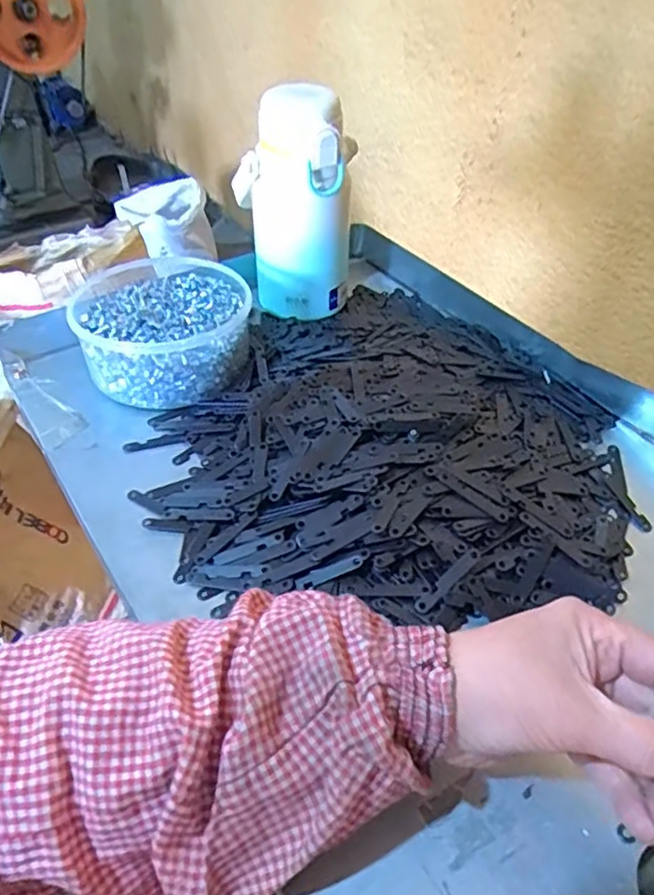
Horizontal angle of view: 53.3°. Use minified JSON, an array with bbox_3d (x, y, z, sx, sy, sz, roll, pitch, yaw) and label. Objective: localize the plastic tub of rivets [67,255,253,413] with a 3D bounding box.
[{"bbox_3d":[-0.144,-0.106,0.586,0.151,0.064,0.156,0,43,0],"label":"plastic tub of rivets"}]

